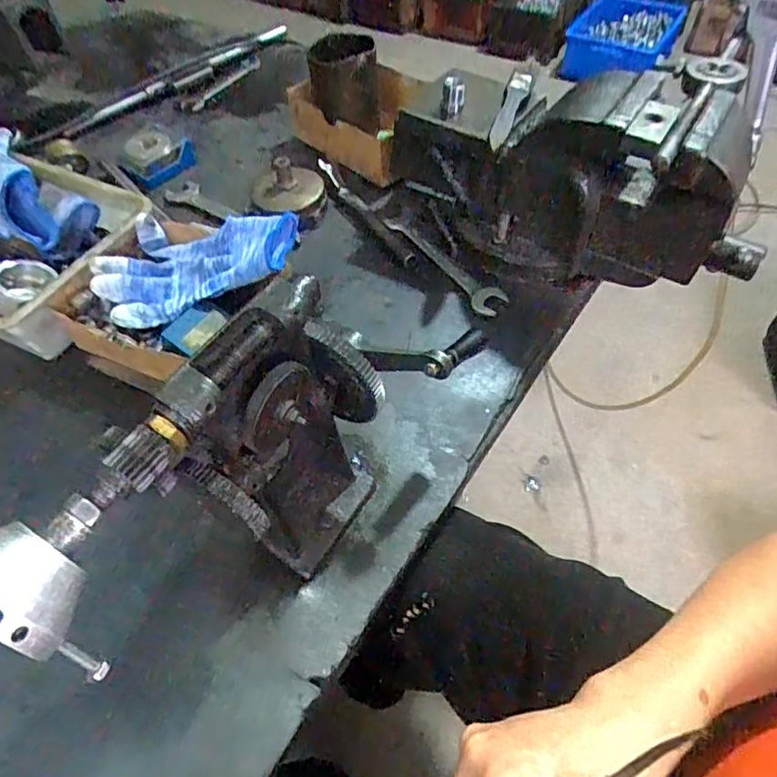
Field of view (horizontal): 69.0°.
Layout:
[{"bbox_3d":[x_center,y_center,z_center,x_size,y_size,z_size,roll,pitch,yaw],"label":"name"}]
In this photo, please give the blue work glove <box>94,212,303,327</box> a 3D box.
[{"bbox_3d":[-0.158,-0.114,0.477,0.162,0.043,0.093,-15,54,4],"label":"blue work glove"}]

